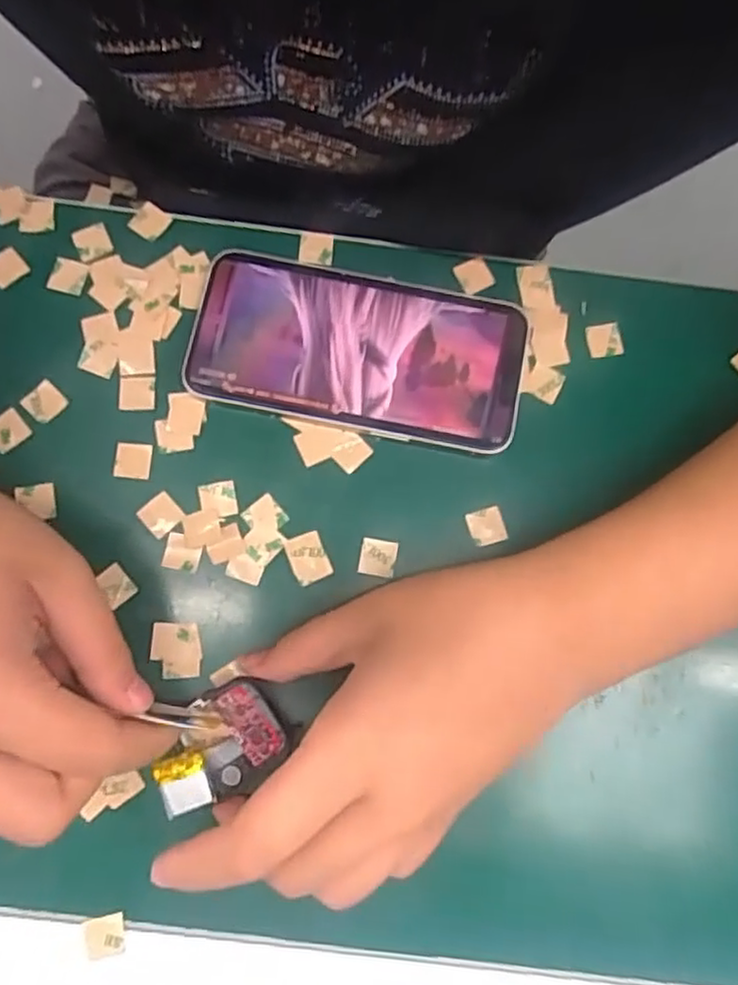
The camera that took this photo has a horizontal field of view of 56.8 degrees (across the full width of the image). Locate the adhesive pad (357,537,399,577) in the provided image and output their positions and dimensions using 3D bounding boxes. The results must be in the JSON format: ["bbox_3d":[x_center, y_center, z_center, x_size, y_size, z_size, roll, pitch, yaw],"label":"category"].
[{"bbox_3d":[0.004,0.027,0.290,0.015,0.004,0.015,10,79,-1],"label":"adhesive pad"}]

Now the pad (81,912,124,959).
[{"bbox_3d":[-0.101,0.169,0.260,0.015,0.004,0.014,-10,67,-11],"label":"pad"}]

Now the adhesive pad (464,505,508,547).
[{"bbox_3d":[0.051,0.014,0.296,0.015,0.004,0.015,-16,81,-6],"label":"adhesive pad"}]

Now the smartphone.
[{"bbox_3d":[-0.006,-0.063,0.304,0.144,0.008,0.071,11,79,1],"label":"smartphone"}]

